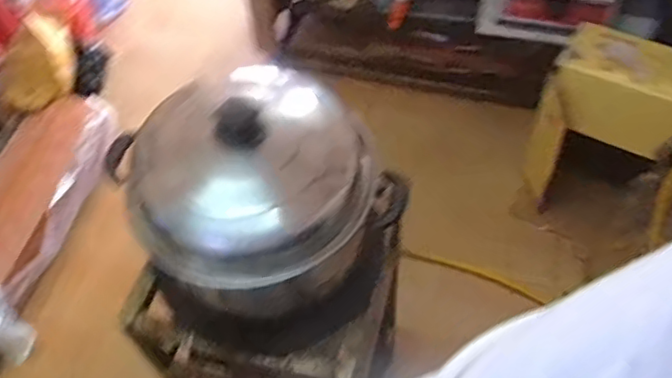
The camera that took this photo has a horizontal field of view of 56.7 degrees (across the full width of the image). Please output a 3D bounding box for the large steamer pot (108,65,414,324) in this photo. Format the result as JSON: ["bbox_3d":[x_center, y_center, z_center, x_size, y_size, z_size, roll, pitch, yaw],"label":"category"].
[{"bbox_3d":[-0.100,-0.003,0.777,0.289,0.250,0.263,-1,54,1],"label":"large steamer pot"}]

